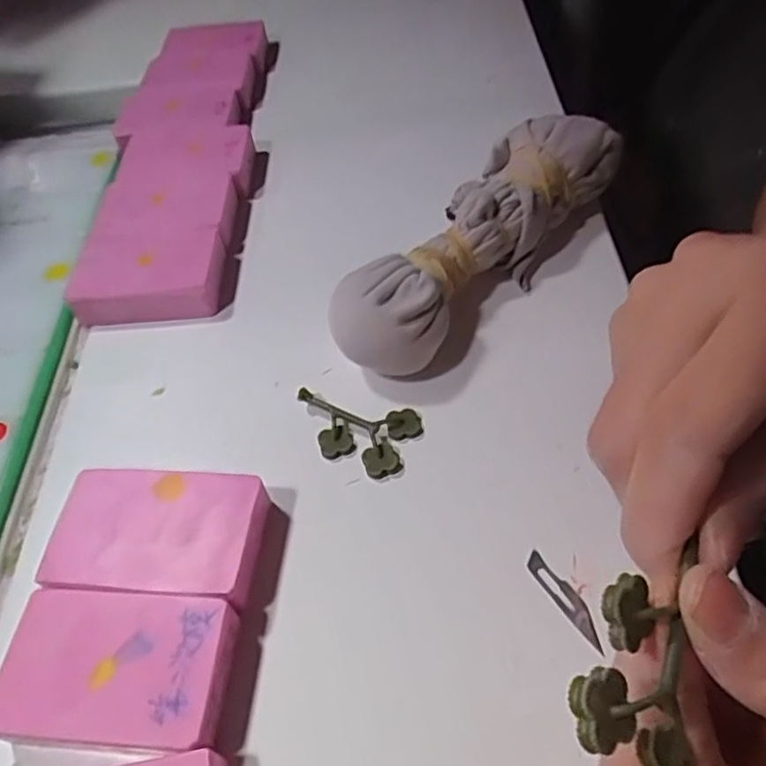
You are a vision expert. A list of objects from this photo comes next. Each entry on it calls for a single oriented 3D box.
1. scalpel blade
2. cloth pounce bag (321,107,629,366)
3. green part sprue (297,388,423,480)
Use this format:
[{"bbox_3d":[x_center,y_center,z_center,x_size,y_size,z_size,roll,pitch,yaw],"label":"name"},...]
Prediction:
[{"bbox_3d":[0.061,0.072,0.221,0.007,0.004,0.036,-35,55,-9],"label":"scalpel blade"},{"bbox_3d":[0.038,-0.064,0.299,0.055,0.046,0.159,33,62,26],"label":"cloth pounce bag"},{"bbox_3d":[-0.011,0.021,0.264,0.049,0.009,0.032,6,53,9],"label":"green part sprue"}]

